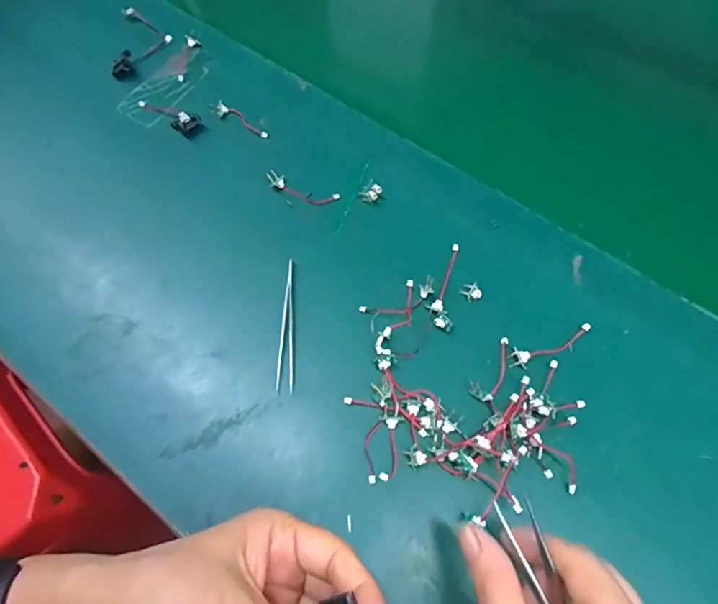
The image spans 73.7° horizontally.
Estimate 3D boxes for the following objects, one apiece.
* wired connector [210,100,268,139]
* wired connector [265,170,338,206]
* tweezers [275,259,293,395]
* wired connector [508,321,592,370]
[{"bbox_3d":[-0.104,-0.161,0.425,0.057,0.009,0.014,28,64,11],"label":"wired connector"},{"bbox_3d":[-0.047,-0.093,0.392,0.061,0.006,0.014,20,63,8],"label":"wired connector"},{"bbox_3d":[-0.053,0.015,0.348,0.011,0.011,0.100,-1,62,-3],"label":"tweezers"},{"bbox_3d":[0.138,0.032,0.342,0.067,0.004,0.017,-15,64,-11],"label":"wired connector"}]

